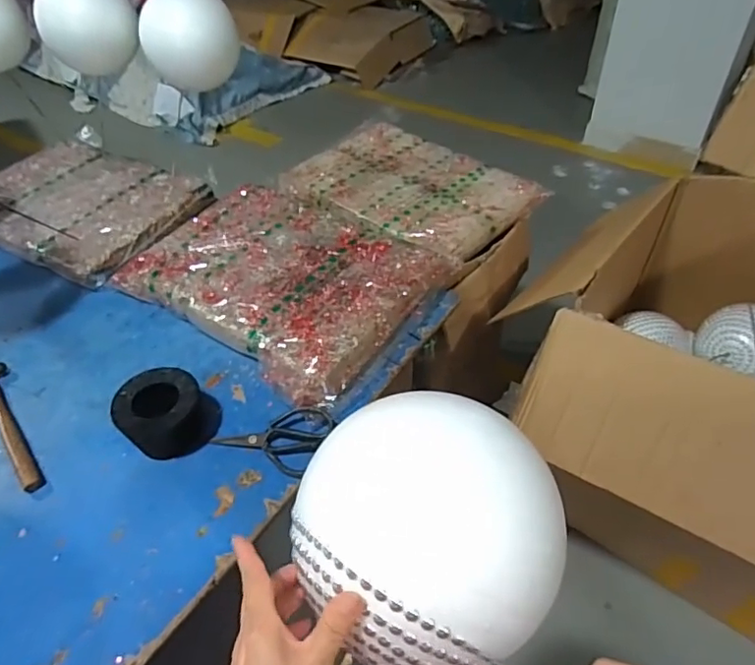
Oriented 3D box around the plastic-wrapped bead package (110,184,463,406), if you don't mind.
[{"bbox_3d":[-0.172,-0.104,0.994,0.509,0.059,0.364,26,53,28],"label":"plastic-wrapped bead package"}]

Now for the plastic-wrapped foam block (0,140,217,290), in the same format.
[{"bbox_3d":[-0.662,-0.292,1.213,0.562,0.075,0.351,22,51,25],"label":"plastic-wrapped foam block"}]

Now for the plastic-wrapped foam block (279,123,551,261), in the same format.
[{"bbox_3d":[0.066,-0.337,1.254,0.519,0.048,0.366,31,55,30],"label":"plastic-wrapped foam block"}]

